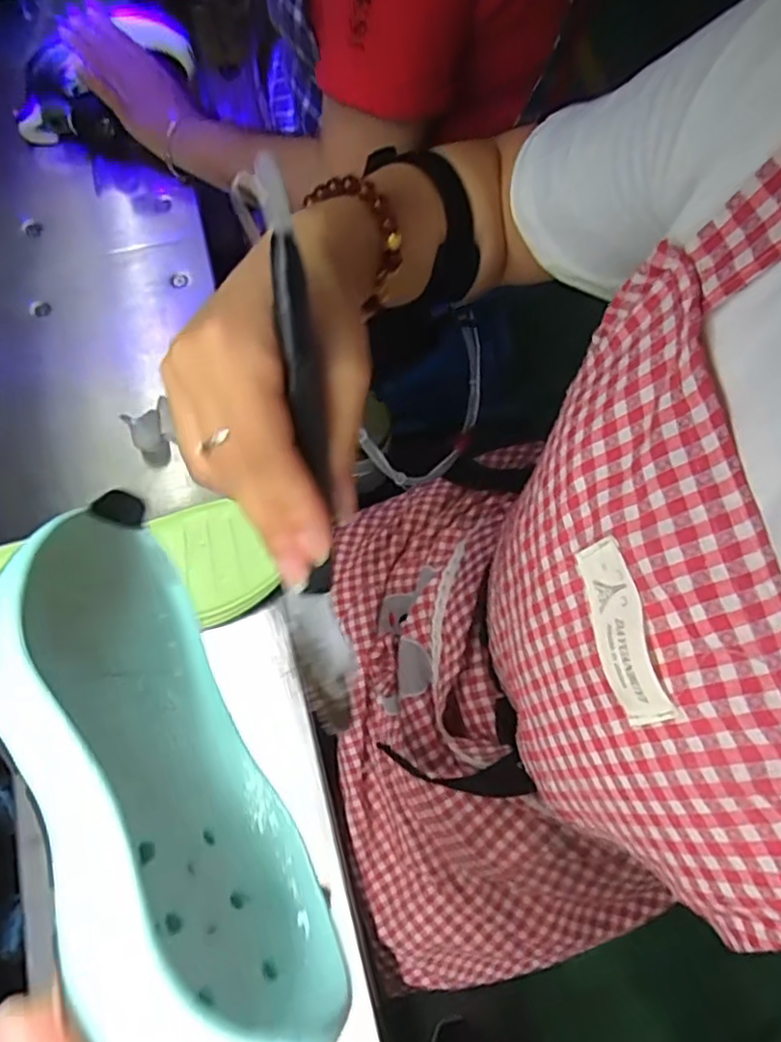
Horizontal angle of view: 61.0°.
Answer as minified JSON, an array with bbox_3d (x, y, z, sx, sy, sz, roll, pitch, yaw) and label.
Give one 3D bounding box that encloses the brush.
[{"bbox_3d":[-0.031,-0.011,0.229,0.022,0.026,0.183,-5,110,-4],"label":"brush"}]

